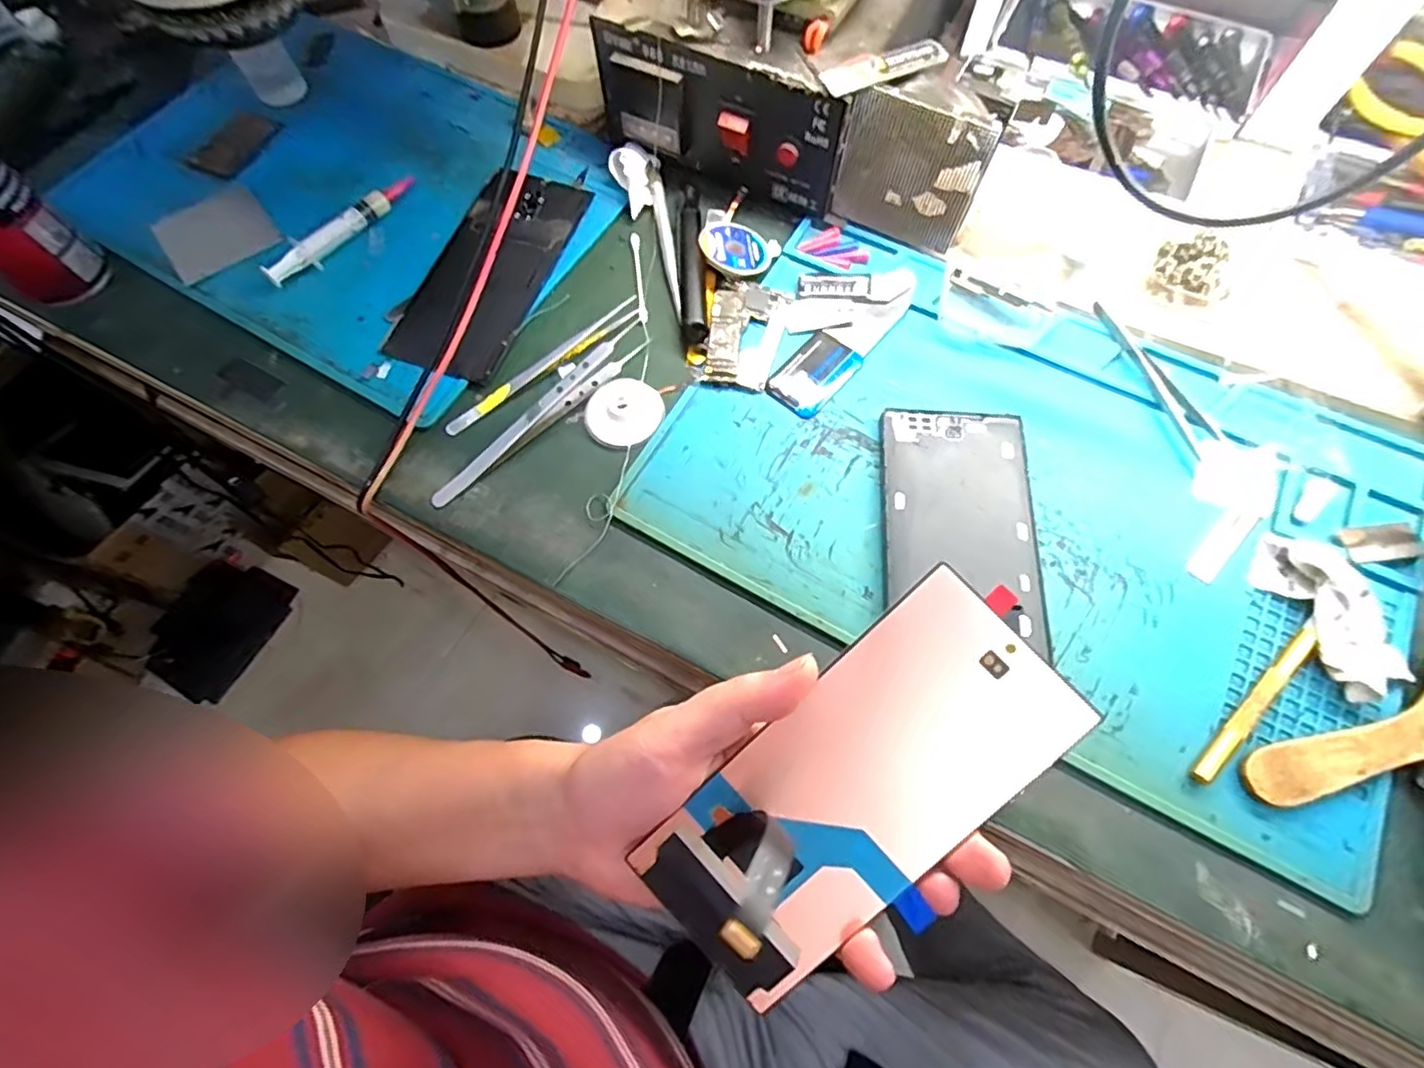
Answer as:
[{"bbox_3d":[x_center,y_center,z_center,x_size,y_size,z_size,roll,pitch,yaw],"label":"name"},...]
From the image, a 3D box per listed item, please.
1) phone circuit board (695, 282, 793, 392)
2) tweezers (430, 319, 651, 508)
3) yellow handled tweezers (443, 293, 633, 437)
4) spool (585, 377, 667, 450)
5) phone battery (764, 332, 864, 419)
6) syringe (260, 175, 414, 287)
[{"bbox_3d":[0.020,-0.120,0.372,0.044,0.008,0.072,11,69,7],"label":"phone circuit board"},{"bbox_3d":[-0.099,-0.070,0.351,0.149,0.016,0.017,-41,72,-13],"label":"tweezers"},{"bbox_3d":[-0.098,-0.100,0.368,0.134,0.005,0.012,-38,72,-12],"label":"yellow handled tweezers"},{"bbox_3d":[-0.052,-0.070,0.356,0.042,0.007,0.043,-1,68,2],"label":"spool"},{"bbox_3d":[0.060,-0.095,0.363,0.035,0.004,0.054,40,75,16],"label":"phone battery"},{"bbox_3d":[-0.242,-0.201,0.407,0.113,0.015,0.025,-43,73,-13],"label":"syringe"}]

